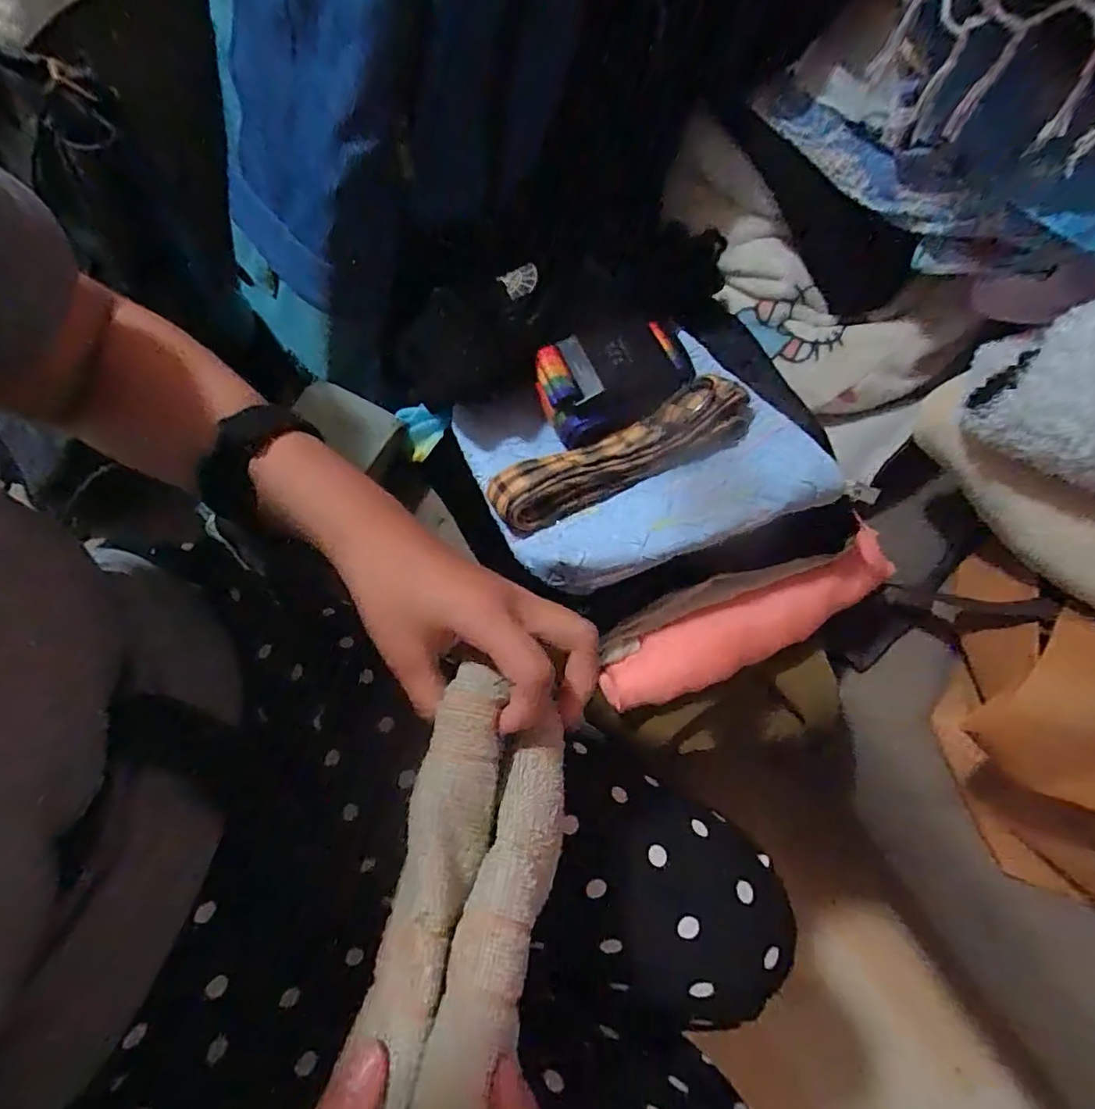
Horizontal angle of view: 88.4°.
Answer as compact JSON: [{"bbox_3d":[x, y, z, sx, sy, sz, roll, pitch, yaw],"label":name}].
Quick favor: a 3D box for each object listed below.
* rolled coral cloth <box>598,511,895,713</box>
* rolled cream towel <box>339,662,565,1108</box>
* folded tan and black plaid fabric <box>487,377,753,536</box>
[{"bbox_3d":[0.140,0.043,0.374,0.225,0.034,0.045,-29,68,-11],"label":"rolled coral cloth"},{"bbox_3d":[-0.030,0.133,0.213,0.059,0.025,0.173,6,61,4],"label":"rolled cream towel"},{"bbox_3d":[0.048,-0.067,0.371,0.174,0.038,0.051,-23,67,-9],"label":"folded tan and black plaid fabric"}]

